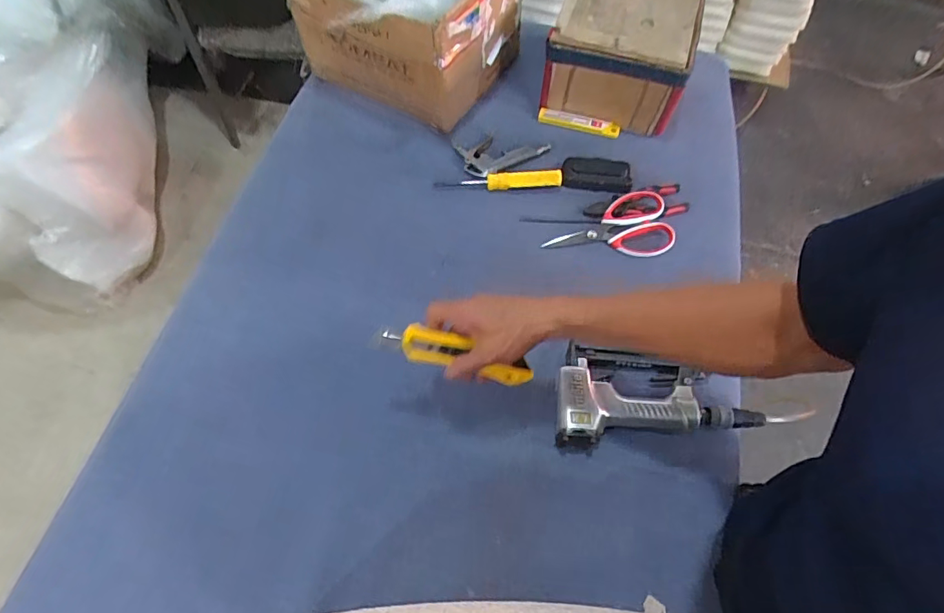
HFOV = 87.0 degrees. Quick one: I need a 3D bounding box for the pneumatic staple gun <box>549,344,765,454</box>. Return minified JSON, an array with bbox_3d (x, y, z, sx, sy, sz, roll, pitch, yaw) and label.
[{"bbox_3d":[0.226,0.107,0.618,0.256,0.056,0.124,-3,63,-1],"label":"pneumatic staple gun"}]

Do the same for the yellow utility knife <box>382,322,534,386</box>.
[{"bbox_3d":[-0.013,0.050,0.521,0.156,0.019,0.036,18,64,-5],"label":"yellow utility knife"}]

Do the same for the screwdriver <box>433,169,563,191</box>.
[{"bbox_3d":[0.041,-0.196,0.753,0.189,0.032,0.028,2,63,1],"label":"screwdriver"}]

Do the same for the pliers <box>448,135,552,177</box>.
[{"bbox_3d":[0.049,-0.243,0.787,0.145,0.020,0.064,-7,63,-4],"label":"pliers"}]

